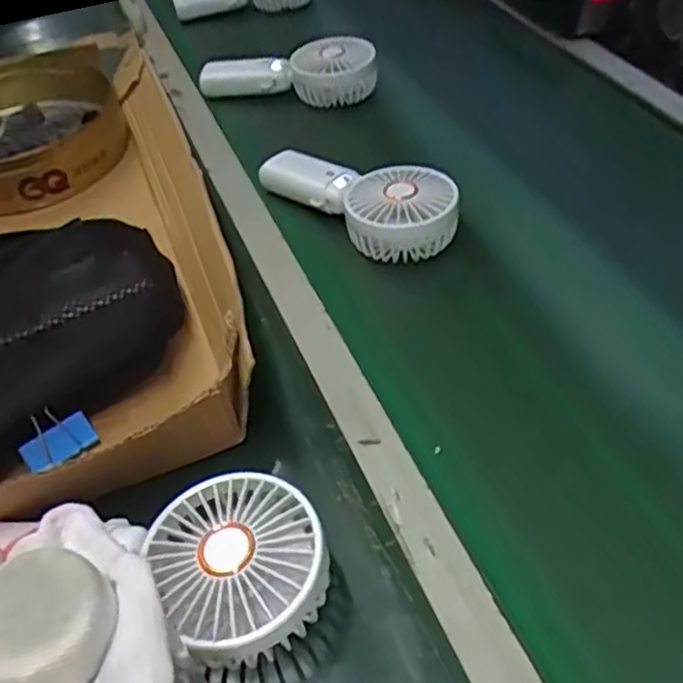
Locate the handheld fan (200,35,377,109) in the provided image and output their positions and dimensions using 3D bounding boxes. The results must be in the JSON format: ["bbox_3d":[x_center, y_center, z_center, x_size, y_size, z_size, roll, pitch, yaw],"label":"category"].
[{"bbox_3d":[-0.054,-0.276,0.762,0.187,0.075,0.073,-10,43,-2],"label":"handheld fan"}]

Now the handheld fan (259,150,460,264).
[{"bbox_3d":[0.015,-0.119,0.600,0.182,0.062,0.078,33,52,30],"label":"handheld fan"}]

